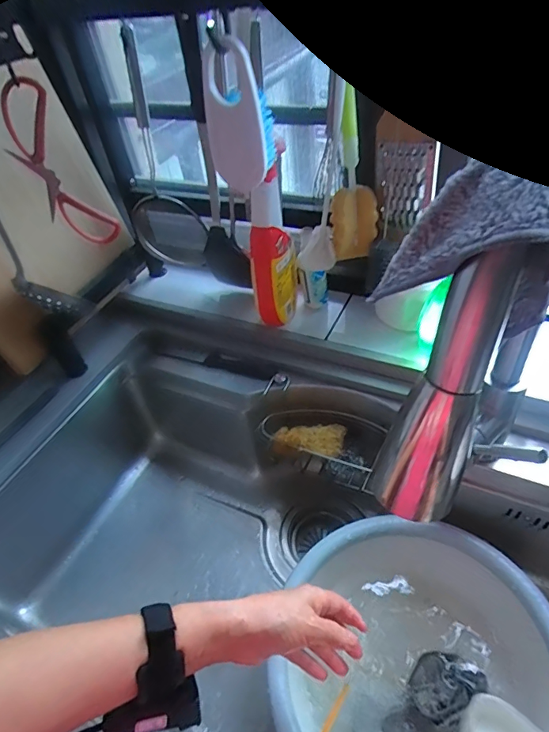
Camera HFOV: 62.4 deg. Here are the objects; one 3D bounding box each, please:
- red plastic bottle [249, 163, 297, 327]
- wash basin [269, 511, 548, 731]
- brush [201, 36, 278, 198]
[{"bbox_3d":[0.006,-0.145,0.633,0.078,0.248,0.041,-27,48,-19],"label":"red plastic bottle"},{"bbox_3d":[0.165,0.349,0.519,0.299,0.126,0.307,-4,45,3],"label":"wash basin"},{"bbox_3d":[-0.024,-0.175,0.323,0.047,0.094,0.028,7,46,14],"label":"brush"}]

